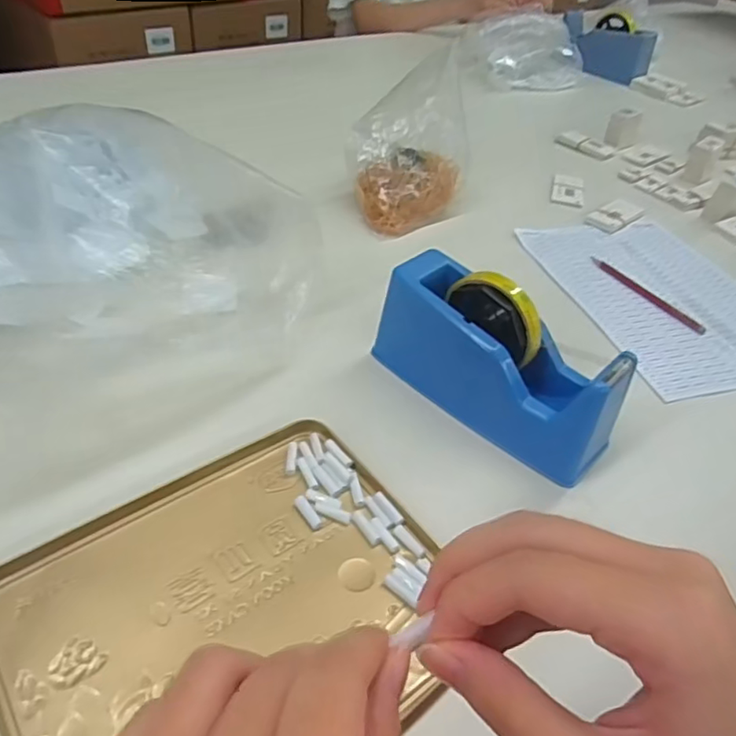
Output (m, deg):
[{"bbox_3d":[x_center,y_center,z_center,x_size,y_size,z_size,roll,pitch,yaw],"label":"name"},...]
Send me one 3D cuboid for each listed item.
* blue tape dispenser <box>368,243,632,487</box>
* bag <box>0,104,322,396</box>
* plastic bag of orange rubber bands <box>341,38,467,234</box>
[{"bbox_3d":[0.099,-0.009,0.467,0.072,0.108,0.199,-30,54,-33],"label":"blue tape dispenser"},{"bbox_3d":[-0.281,-0.104,0.515,0.454,0.117,0.306,8,43,2],"label":"bag"},{"bbox_3d":[0.051,-0.259,0.707,0.144,0.163,0.166,4,43,-2],"label":"plastic bag of orange rubber bands"}]

